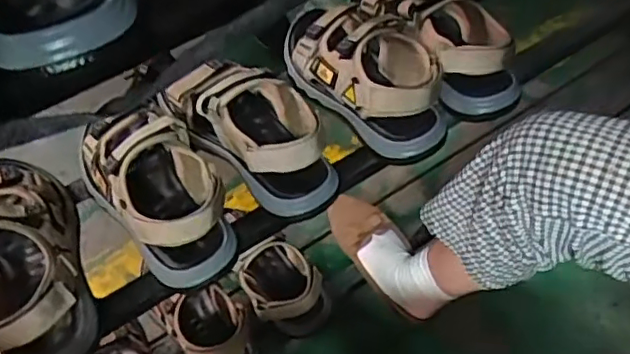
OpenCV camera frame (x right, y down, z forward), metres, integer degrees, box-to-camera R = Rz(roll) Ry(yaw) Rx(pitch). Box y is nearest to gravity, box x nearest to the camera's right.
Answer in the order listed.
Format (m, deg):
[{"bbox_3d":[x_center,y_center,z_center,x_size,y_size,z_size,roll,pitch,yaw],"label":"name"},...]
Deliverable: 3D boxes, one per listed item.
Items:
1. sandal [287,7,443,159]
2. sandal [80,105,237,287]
[{"bbox_3d":[0.071,-0.127,0.710,0.121,0.085,0.243,-33,59,-18],"label":"sandal"},{"bbox_3d":[-0.168,0.008,0.617,0.108,0.096,0.222,-33,59,-19],"label":"sandal"}]

